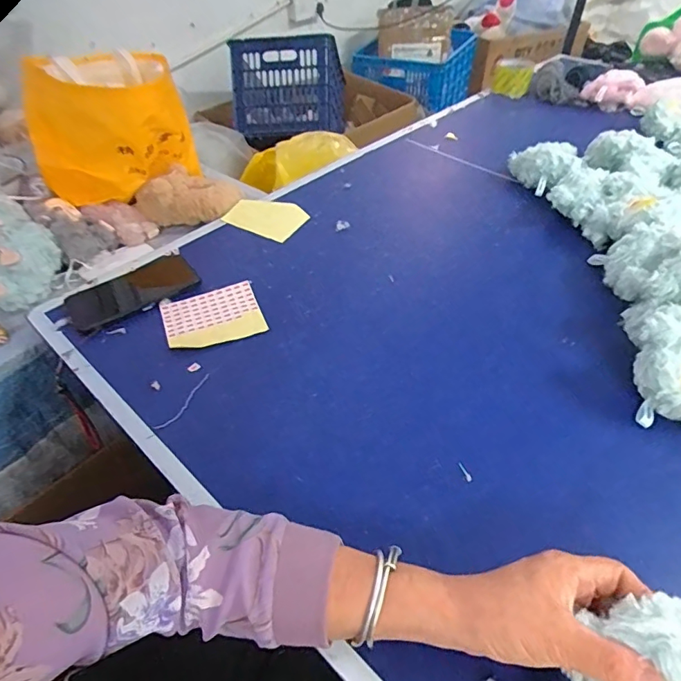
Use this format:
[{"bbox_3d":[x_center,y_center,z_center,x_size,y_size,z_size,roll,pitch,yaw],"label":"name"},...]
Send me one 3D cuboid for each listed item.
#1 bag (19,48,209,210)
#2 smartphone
[{"bbox_3d":[-0.338,-0.306,0.714,0.213,0.177,0.189,-16,47,-13],"label":"bag"},{"bbox_3d":[-0.273,-0.066,0.635,0.159,0.010,0.077,-29,60,-21],"label":"smartphone"}]

